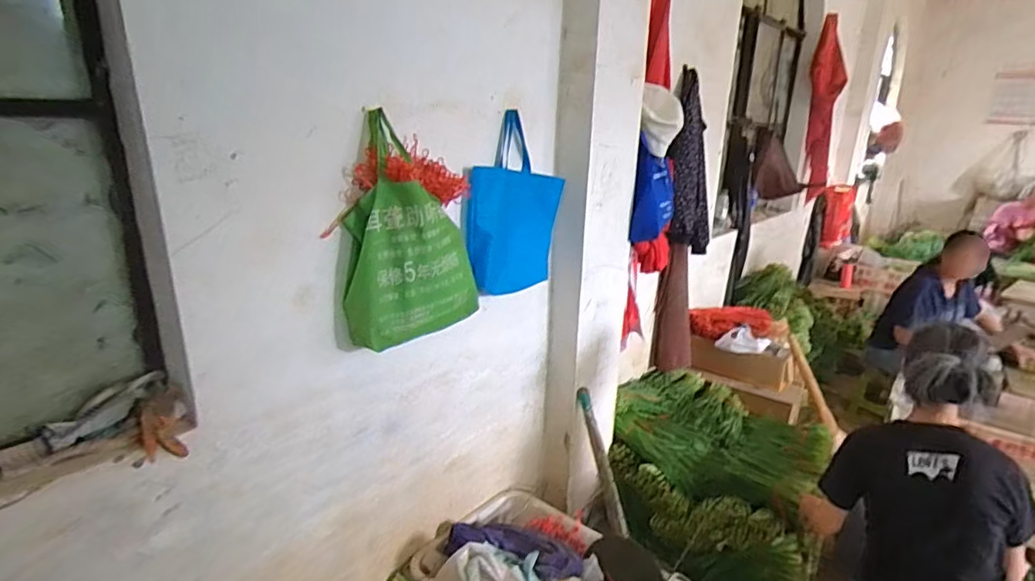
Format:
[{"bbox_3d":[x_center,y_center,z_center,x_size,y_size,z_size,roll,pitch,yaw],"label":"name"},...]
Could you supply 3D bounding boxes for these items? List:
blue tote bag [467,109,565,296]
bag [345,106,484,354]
[{"bbox_3d":[-0.003,-0.196,1.398,0.033,0.400,0.336,16,23,37],"label":"blue tote bag"},{"bbox_3d":[-0.208,-0.099,1.107,0.129,0.398,0.255,12,21,28],"label":"bag"}]

